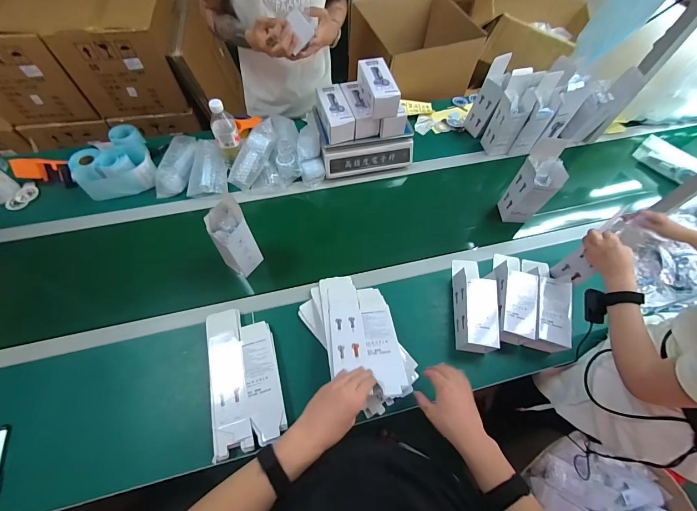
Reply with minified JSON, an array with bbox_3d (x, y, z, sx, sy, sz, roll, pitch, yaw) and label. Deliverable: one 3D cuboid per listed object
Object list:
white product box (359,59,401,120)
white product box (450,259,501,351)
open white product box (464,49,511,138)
[{"bbox_3d":[0.079,-0.461,0.857,0.080,0.065,0.172,-12,63,-9],"label":"white product box"},{"bbox_3d":[0.308,0.111,0.767,0.080,0.080,0.250,8,61,2],"label":"white product box"},{"bbox_3d":[0.467,-0.506,1.028,0.063,0.252,0.086,-32,67,-18],"label":"open white product box"}]

